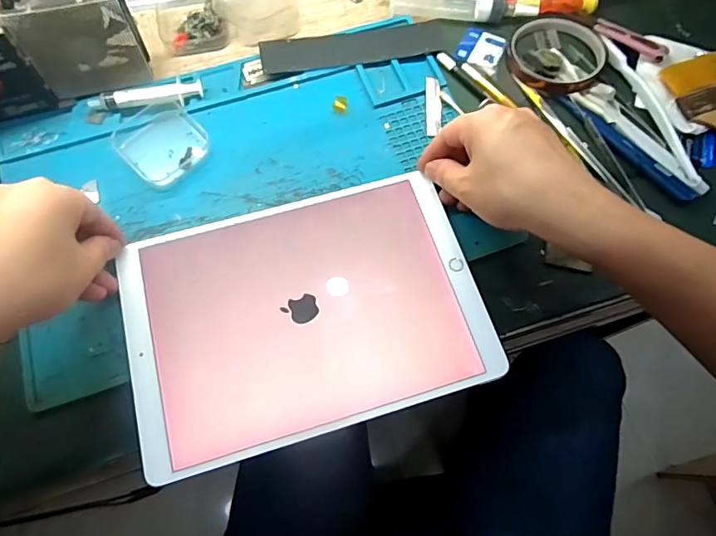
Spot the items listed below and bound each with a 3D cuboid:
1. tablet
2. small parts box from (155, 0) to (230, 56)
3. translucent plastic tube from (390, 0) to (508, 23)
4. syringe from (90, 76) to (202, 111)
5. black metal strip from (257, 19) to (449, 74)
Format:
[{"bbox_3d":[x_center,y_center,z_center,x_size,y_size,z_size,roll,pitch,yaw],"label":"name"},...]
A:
[{"bbox_3d":[-0.038,0.031,0.346,0.245,0.012,0.168,-15,72,-7],"label":"tablet"},{"bbox_3d":[-0.155,-0.229,0.445,0.059,0.019,0.062,-16,71,-7],"label":"small parts box"},{"bbox_3d":[0.085,-0.252,0.450,0.107,0.020,0.030,5,69,0],"label":"translucent plastic tube"},{"bbox_3d":[-0.178,-0.145,0.403,0.092,0.009,0.022,-12,70,-6],"label":"syringe"},{"bbox_3d":[-0.002,-0.202,0.436,0.169,0.006,0.035,-12,70,-6],"label":"black metal strip"}]

